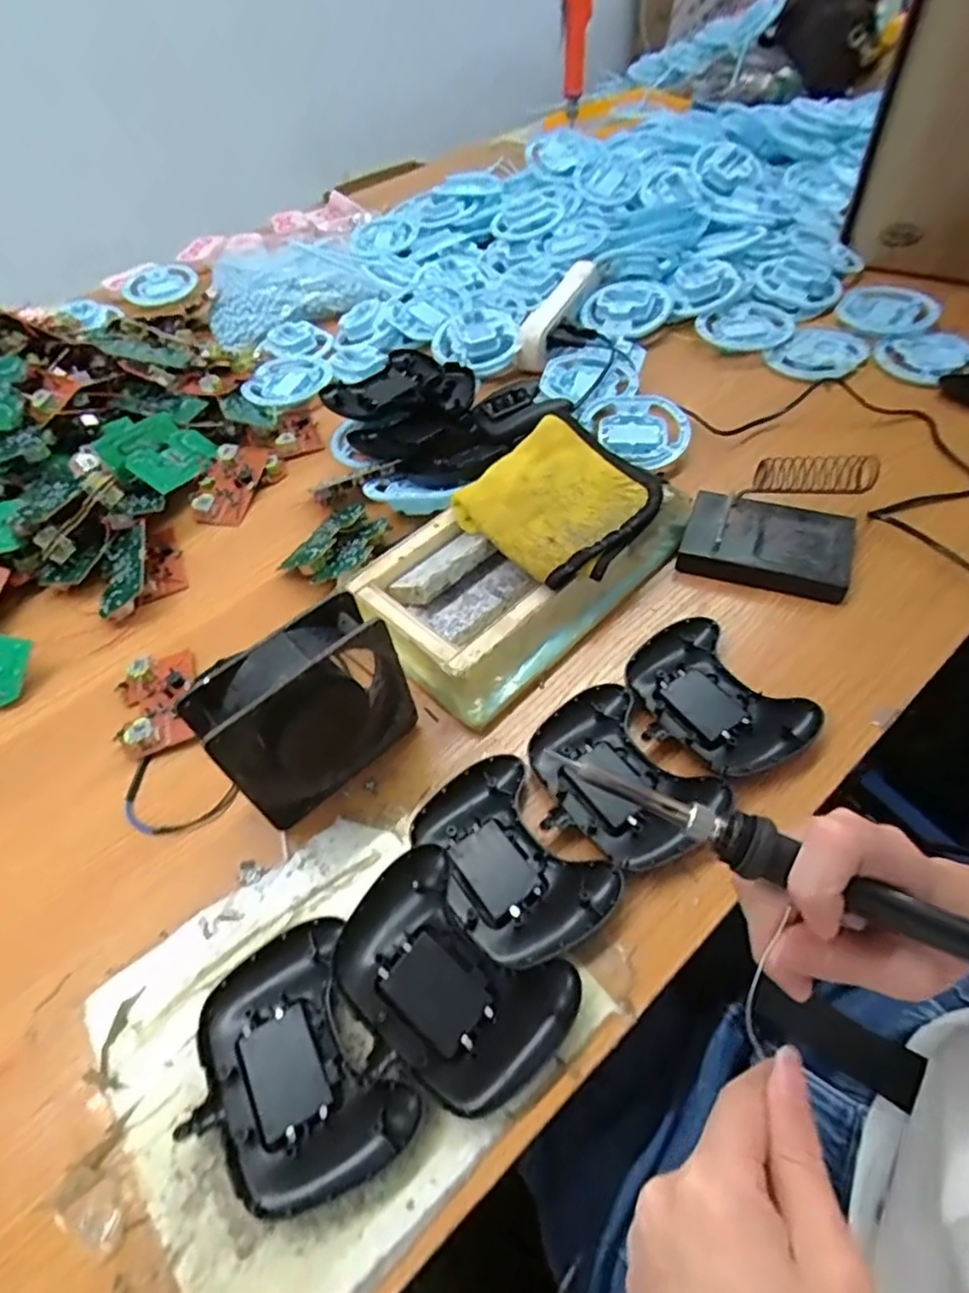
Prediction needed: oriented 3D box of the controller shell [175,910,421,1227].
[{"bbox_3d":[-0.098,0.217,0.336,0.092,0.018,0.121,-28,54,-15],"label":"controller shell"}]

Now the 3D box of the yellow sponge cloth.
[{"bbox_3d":[0.063,-0.120,0.526,0.135,0.023,0.150,37,63,22],"label":"yellow sponge cloth"}]

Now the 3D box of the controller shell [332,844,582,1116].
[{"bbox_3d":[-0.019,0.177,0.344,0.119,0.032,0.085,32,61,27],"label":"controller shell"}]

